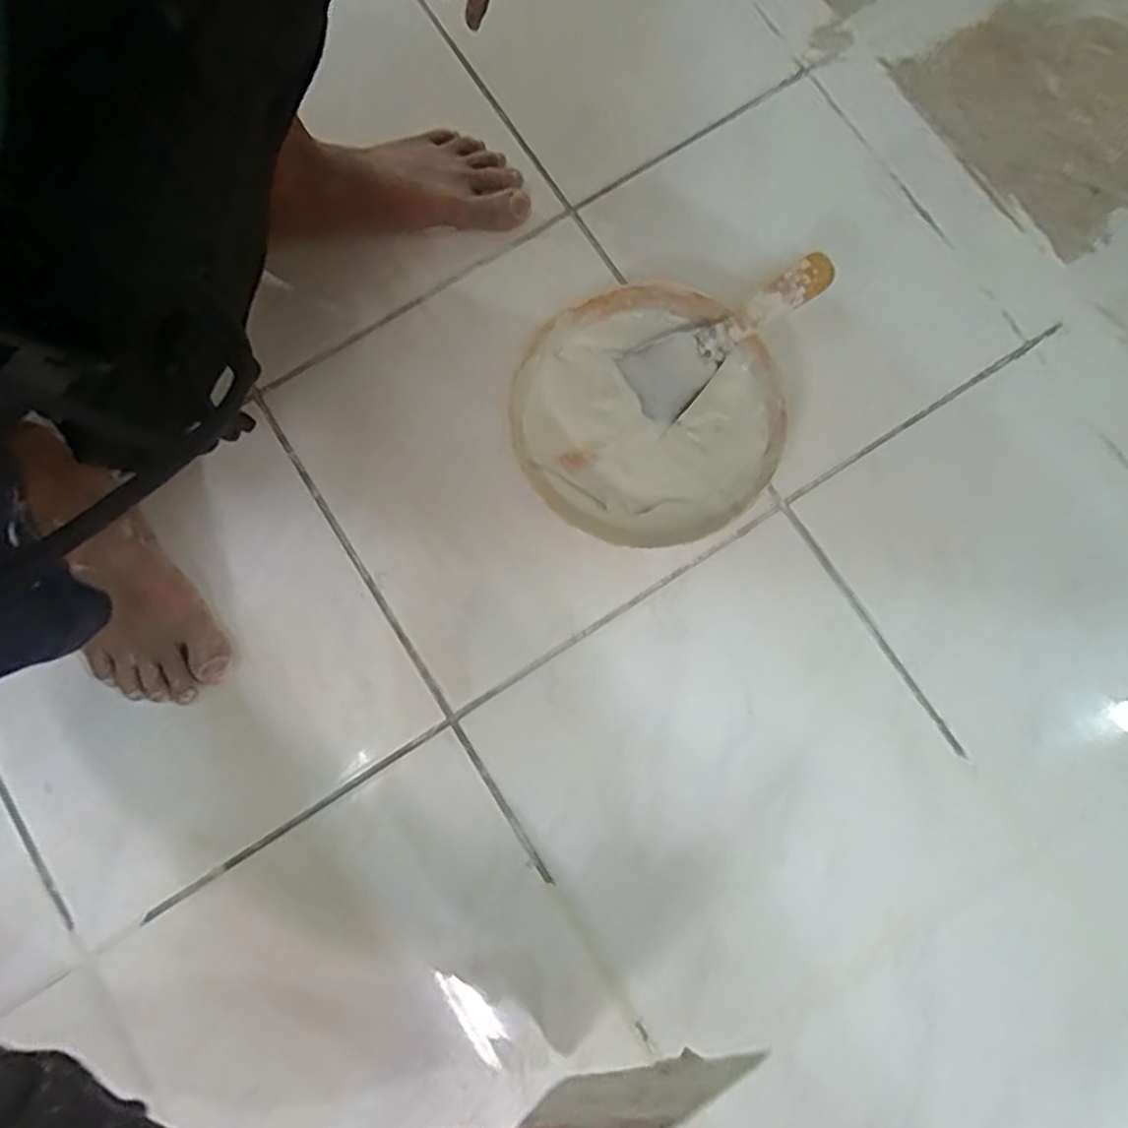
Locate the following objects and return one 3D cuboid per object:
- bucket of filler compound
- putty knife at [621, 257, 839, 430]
[{"bbox_3d":[0.062,-0.112,0.532,0.196,0.057,0.197,0,79,2],"label":"bucket of filler compound"},{"bbox_3d":[0.122,-0.176,0.518,0.163,0.016,0.063,-31,78,31],"label":"putty knife"}]

